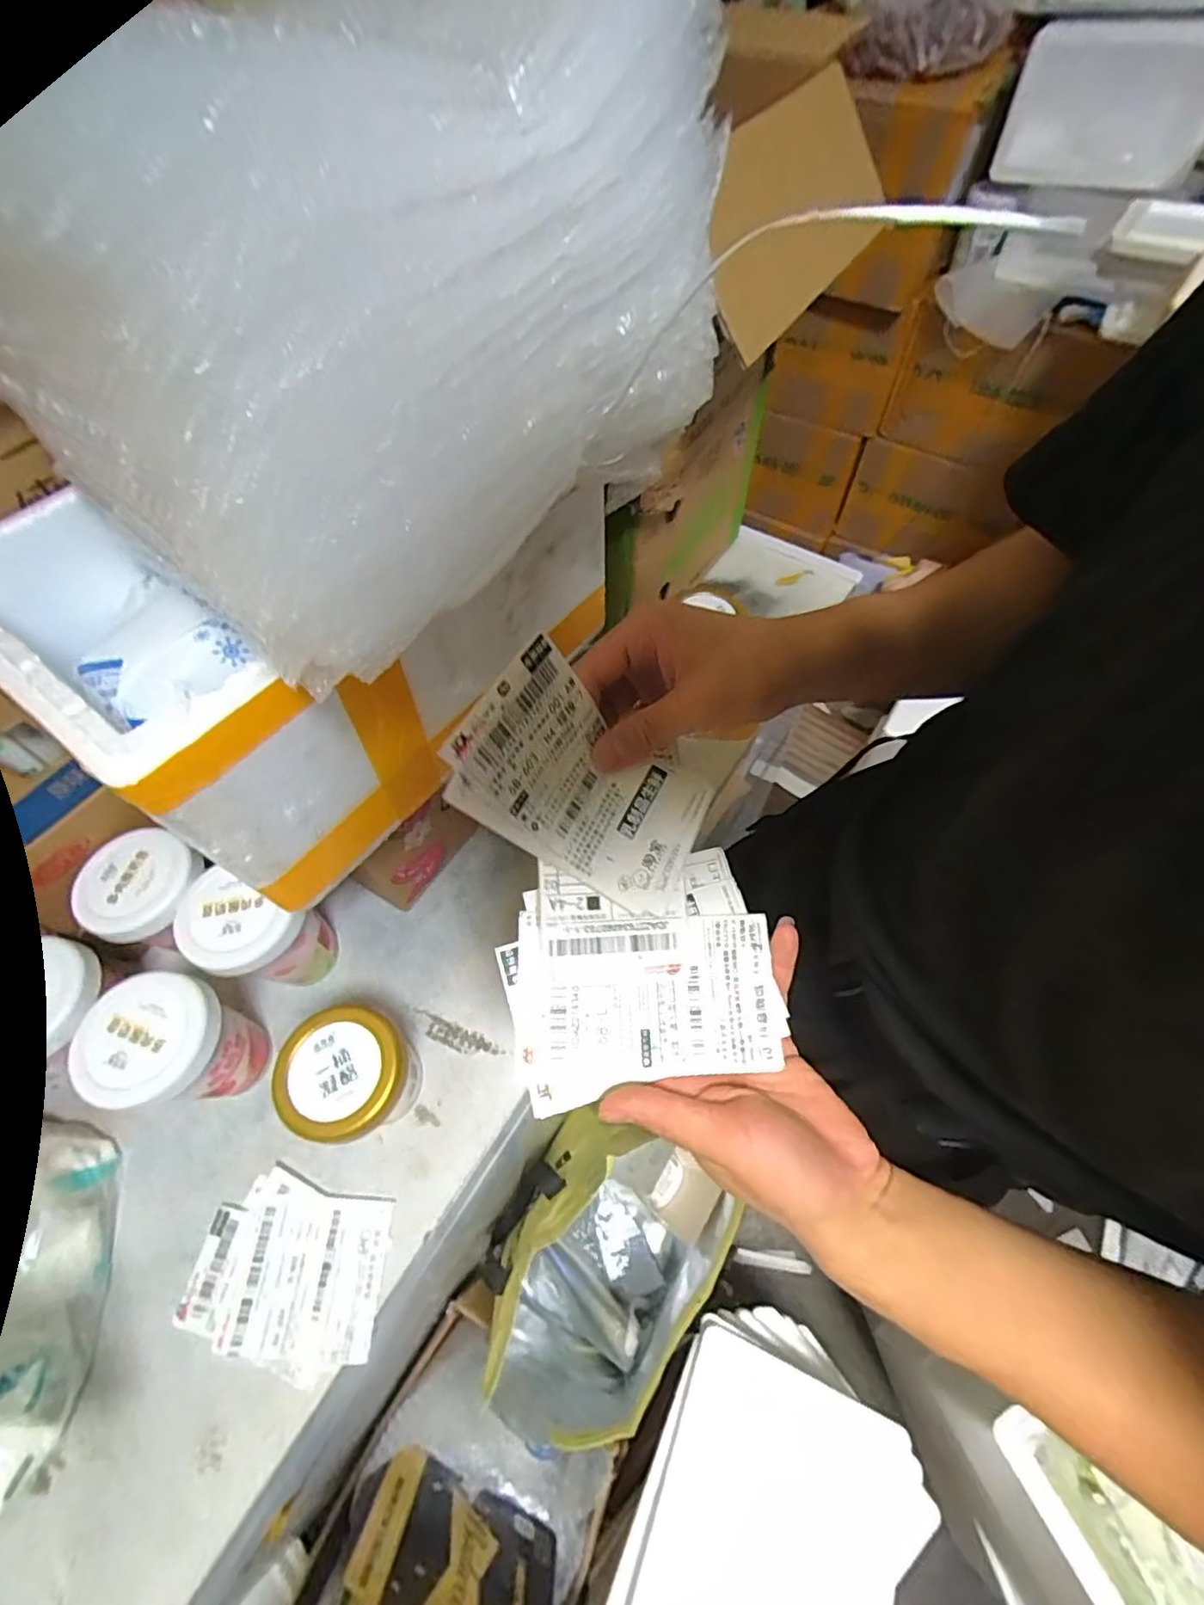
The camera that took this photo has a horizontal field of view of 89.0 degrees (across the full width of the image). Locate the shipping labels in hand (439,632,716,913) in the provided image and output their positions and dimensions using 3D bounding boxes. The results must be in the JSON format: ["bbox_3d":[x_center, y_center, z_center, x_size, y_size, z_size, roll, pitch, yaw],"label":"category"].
[{"bbox_3d":[-0.008,-0.009,0.300,0.132,0.018,0.083,36,71,-28],"label":"shipping labels in hand"}]

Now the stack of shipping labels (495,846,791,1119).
[{"bbox_3d":[0.022,0.083,0.307,0.134,0.013,0.108,-5,71,-14],"label":"stack of shipping labels"}]

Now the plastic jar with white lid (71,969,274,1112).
[{"bbox_3d":[-0.320,0.189,0.476,0.088,0.119,0.085,-1,61,2],"label":"plastic jar with white lid"}]

